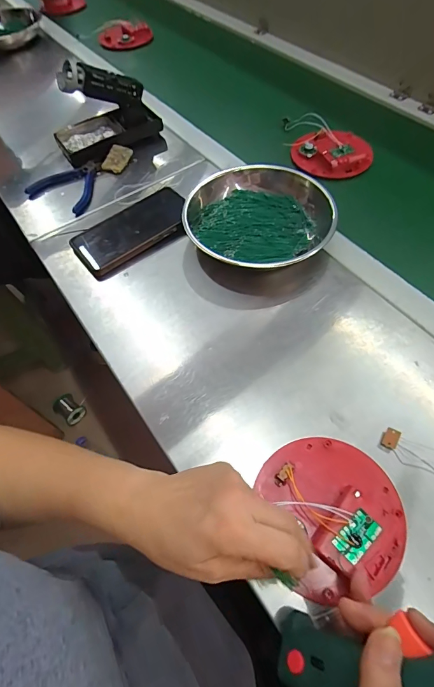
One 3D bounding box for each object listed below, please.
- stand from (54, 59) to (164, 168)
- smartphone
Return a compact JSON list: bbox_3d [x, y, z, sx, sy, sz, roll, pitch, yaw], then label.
[{"bbox_3d":[-0.182,-0.368,0.572,0.164,0.115,0.100,-39,64,-19],"label":"stand"},{"bbox_3d":[-0.111,-0.152,0.488,0.159,0.021,0.091,-36,63,-17],"label":"smartphone"}]

